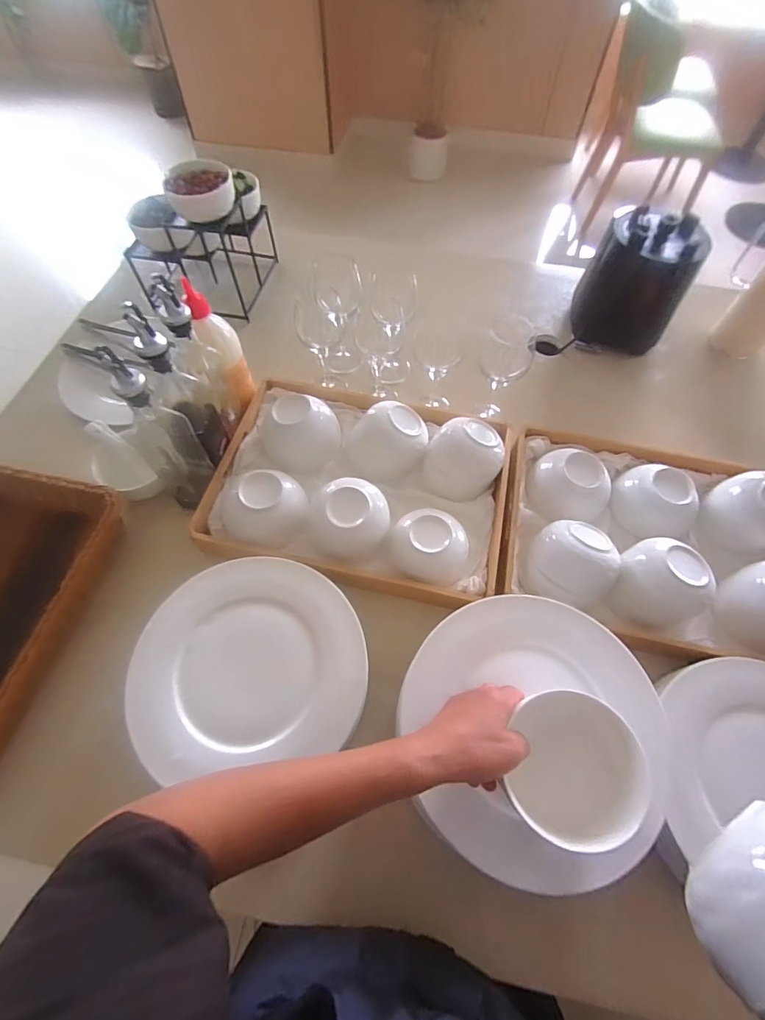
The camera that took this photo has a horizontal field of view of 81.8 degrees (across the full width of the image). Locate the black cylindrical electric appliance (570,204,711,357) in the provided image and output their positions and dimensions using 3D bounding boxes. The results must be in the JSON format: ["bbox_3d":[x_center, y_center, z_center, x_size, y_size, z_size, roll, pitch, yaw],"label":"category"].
[{"bbox_3d":[0.447,-0.400,0.782,0.181,0.196,0.134,30,64,14],"label":"black cylindrical electric appliance"}]

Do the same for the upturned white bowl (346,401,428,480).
[{"bbox_3d":[0.008,-0.110,0.644,0.122,0.061,0.099,-1,55,-3],"label":"upturned white bowl"}]

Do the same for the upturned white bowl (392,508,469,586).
[{"bbox_3d":[0.062,0.044,0.573,0.103,0.051,0.092,22,62,11],"label":"upturned white bowl"}]

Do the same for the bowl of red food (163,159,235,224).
[{"bbox_3d":[-0.295,-0.518,0.717,0.107,0.057,0.094,-13,62,-9],"label":"bowl of red food"}]

